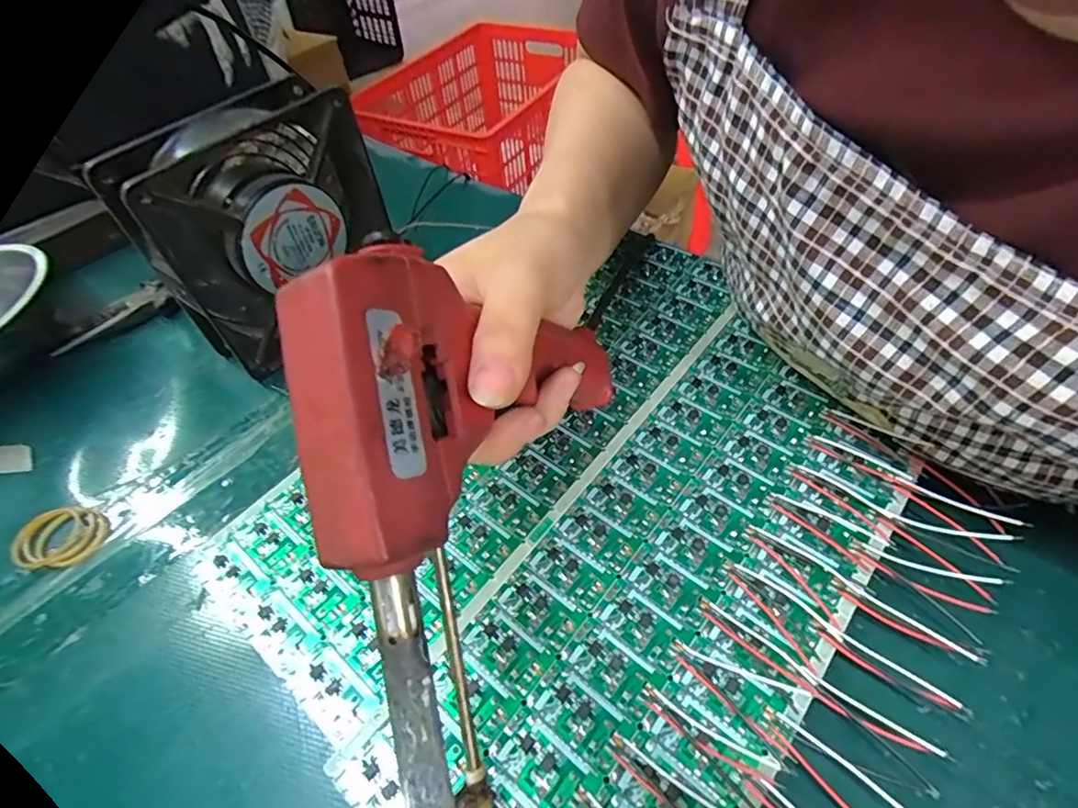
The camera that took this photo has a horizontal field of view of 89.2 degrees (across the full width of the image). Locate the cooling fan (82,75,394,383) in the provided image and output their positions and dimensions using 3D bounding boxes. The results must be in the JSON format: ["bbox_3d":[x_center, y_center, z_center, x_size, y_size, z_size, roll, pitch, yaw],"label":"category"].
[{"bbox_3d":[-0.144,-0.097,0.301,0.047,0.119,0.125,24,58,23],"label":"cooling fan"}]

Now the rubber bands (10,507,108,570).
[{"bbox_3d":[-0.221,0.061,0.251,0.037,0.006,0.028,-4,51,3],"label":"rubber bands"}]

